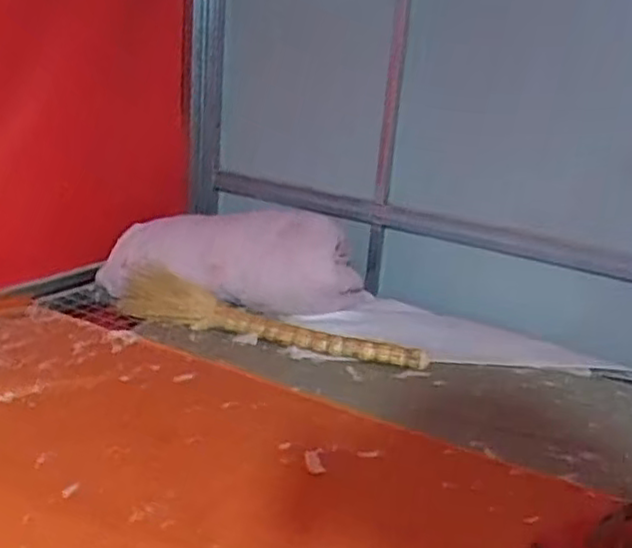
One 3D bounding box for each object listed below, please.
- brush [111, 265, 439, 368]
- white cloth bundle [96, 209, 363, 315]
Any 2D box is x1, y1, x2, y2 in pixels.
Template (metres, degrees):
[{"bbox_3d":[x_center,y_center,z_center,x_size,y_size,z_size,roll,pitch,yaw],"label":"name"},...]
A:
[{"bbox_3d":[-0.107,0.085,1.346,0.647,0.096,0.056,10,17,19],"label":"brush"},{"bbox_3d":[-0.169,-0.023,1.496,0.562,0.210,0.270,-1,19,-16],"label":"white cloth bundle"}]

